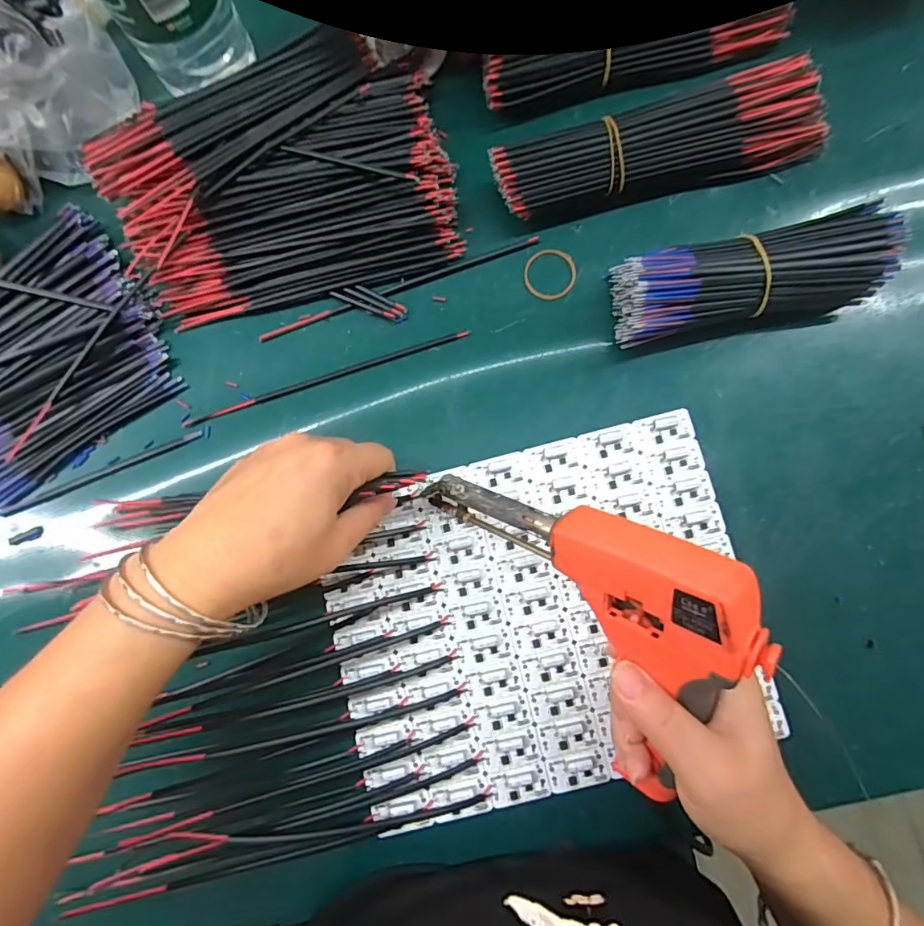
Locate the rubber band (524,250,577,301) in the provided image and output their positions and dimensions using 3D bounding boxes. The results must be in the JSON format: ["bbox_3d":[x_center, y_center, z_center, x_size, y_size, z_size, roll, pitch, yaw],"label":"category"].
[{"bbox_3d":[0.057,-0.121,0.334,0.033,0.004,0.034,0,84,4],"label":"rubber band"}]

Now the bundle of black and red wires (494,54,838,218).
[{"bbox_3d":[0.118,-0.192,0.318,0.195,0.039,0.042,-12,83,3],"label":"bundle of black and red wires"}]

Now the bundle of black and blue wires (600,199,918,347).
[{"bbox_3d":[0.165,-0.106,0.303,0.145,0.044,0.050,-8,83,3],"label":"bundle of black and blue wires"}]

